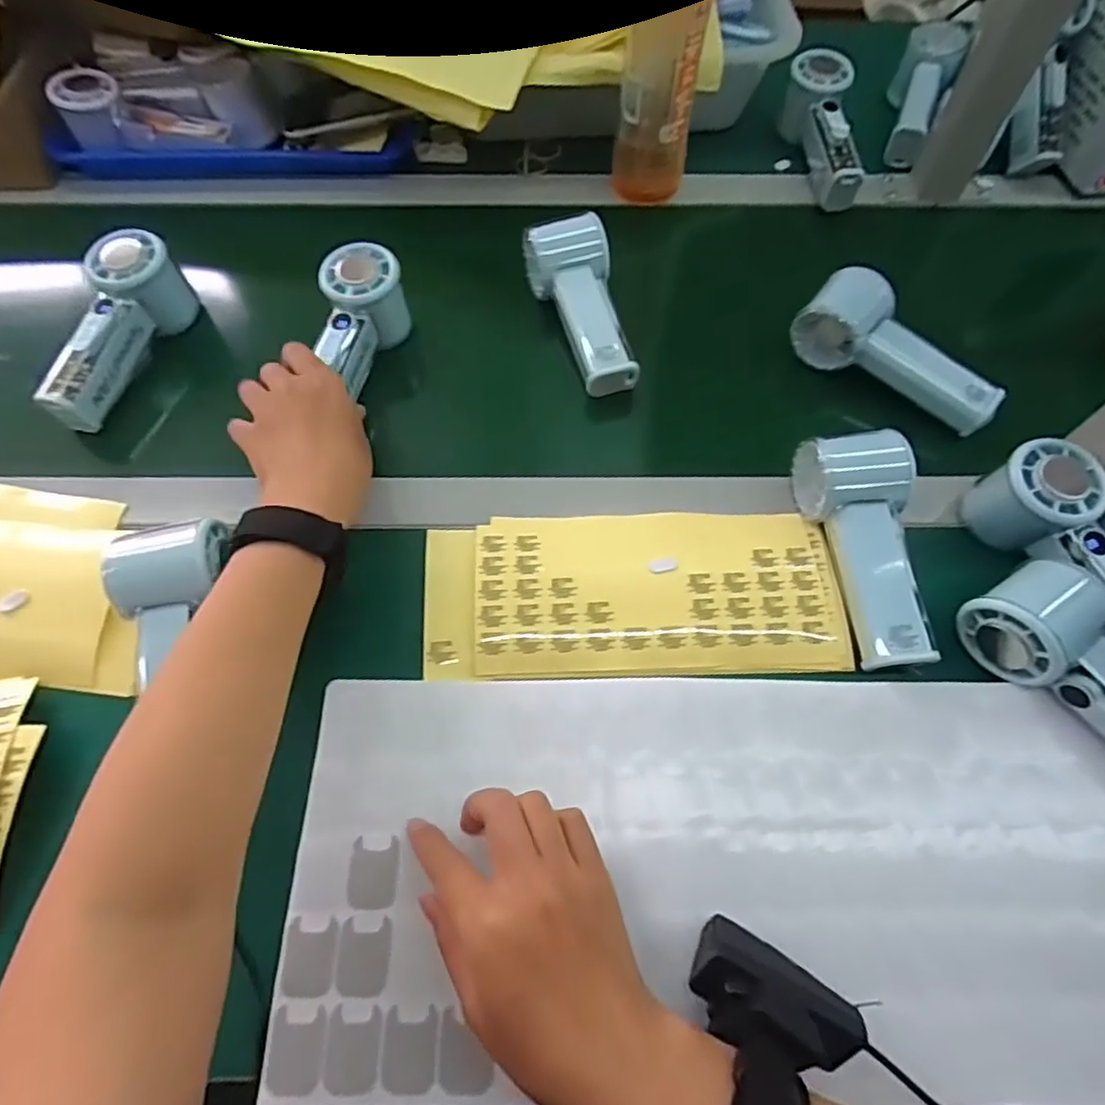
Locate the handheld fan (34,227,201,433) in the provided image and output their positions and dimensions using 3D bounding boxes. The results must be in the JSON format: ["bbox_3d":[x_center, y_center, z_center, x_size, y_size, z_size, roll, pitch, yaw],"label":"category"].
[{"bbox_3d":[-0.327,-0.165,0.474,0.046,0.061,0.146,6,62,3],"label":"handheld fan"}]

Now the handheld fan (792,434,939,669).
[{"bbox_3d":[0.202,-0.002,0.403,0.059,0.048,0.149,-7,75,-4],"label":"handheld fan"}]

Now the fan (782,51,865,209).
[{"bbox_3d":[0.254,-0.393,0.594,0.049,0.052,0.159,-5,76,-3],"label":"fan"}]

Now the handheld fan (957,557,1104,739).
[{"bbox_3d":[0.312,0.075,0.350,0.068,0.046,0.154,-27,65,-14],"label":"handheld fan"}]

